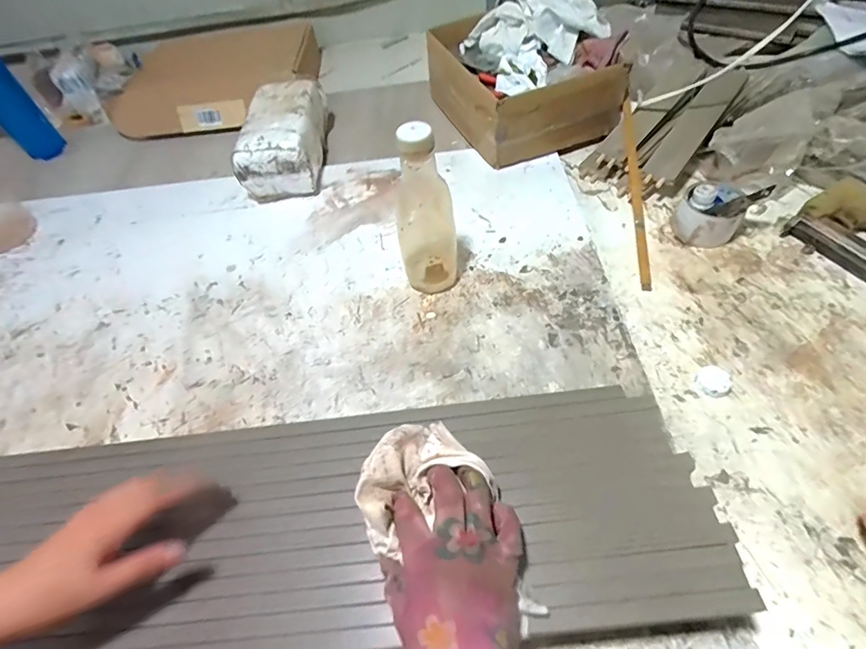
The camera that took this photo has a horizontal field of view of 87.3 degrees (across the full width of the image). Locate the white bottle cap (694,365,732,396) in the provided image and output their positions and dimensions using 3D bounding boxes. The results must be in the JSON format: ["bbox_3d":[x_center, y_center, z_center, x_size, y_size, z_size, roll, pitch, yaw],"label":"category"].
[{"bbox_3d":[0.323,0.065,0.524,0.032,0.016,0.034,-2,53,3],"label":"white bottle cap"}]

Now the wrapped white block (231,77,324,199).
[{"bbox_3d":[-0.257,-0.330,0.797,0.128,0.105,0.216,-2,53,2],"label":"wrapped white block"}]

